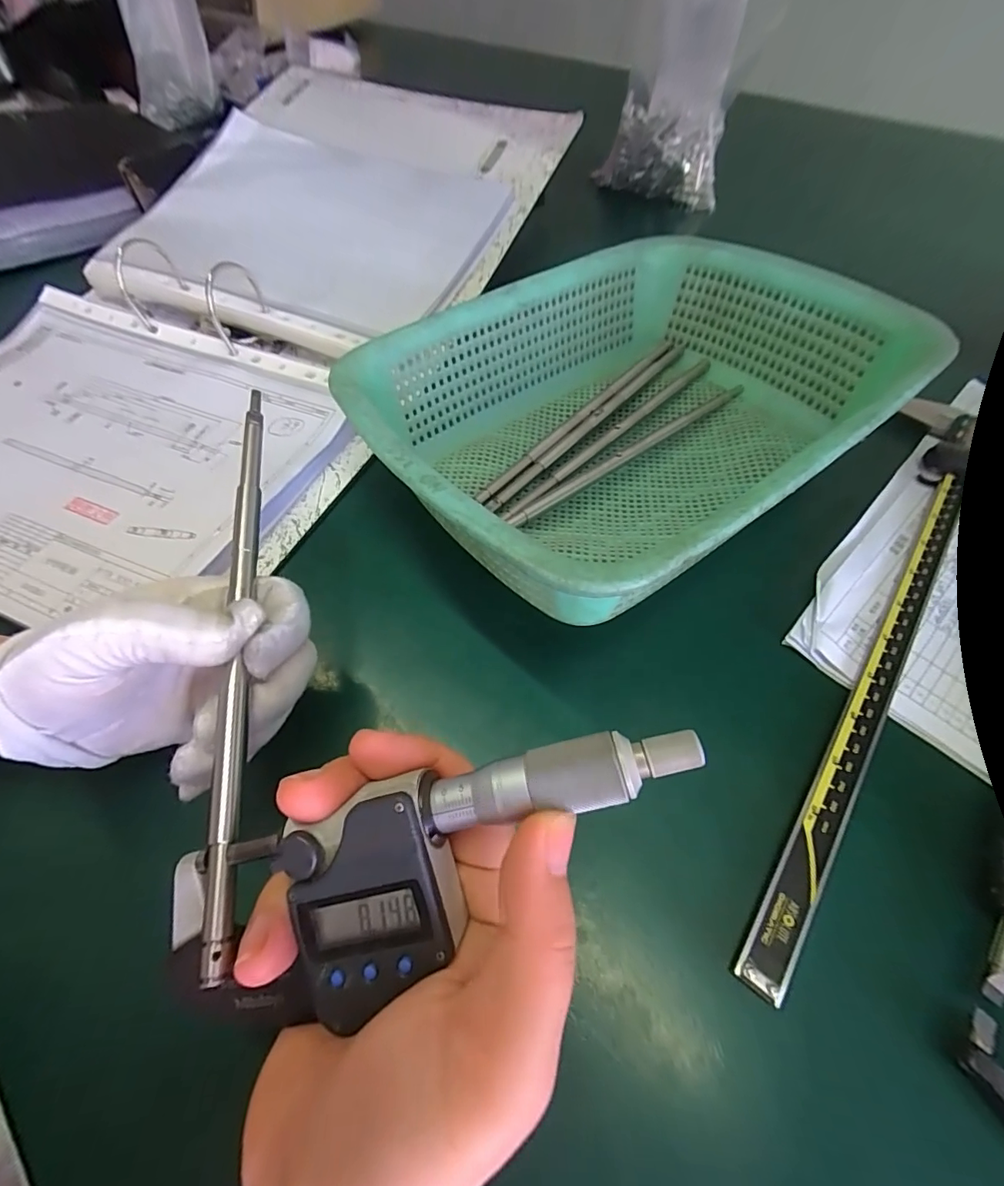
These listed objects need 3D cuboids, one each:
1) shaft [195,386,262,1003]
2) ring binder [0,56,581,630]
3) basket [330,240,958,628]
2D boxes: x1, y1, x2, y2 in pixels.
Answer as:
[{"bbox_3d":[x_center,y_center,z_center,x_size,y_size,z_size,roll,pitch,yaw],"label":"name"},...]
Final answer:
[{"bbox_3d":[-0.101,0.006,0.186,0.010,0.007,0.232,-10,62,-5],"label":"shaft"},{"bbox_3d":[-0.200,-0.264,0.402,0.333,0.091,0.622,20,60,14],"label":"ring binder"},{"bbox_3d":[0.073,-0.111,0.285,0.292,0.078,0.221,-34,62,-19],"label":"basket"}]

